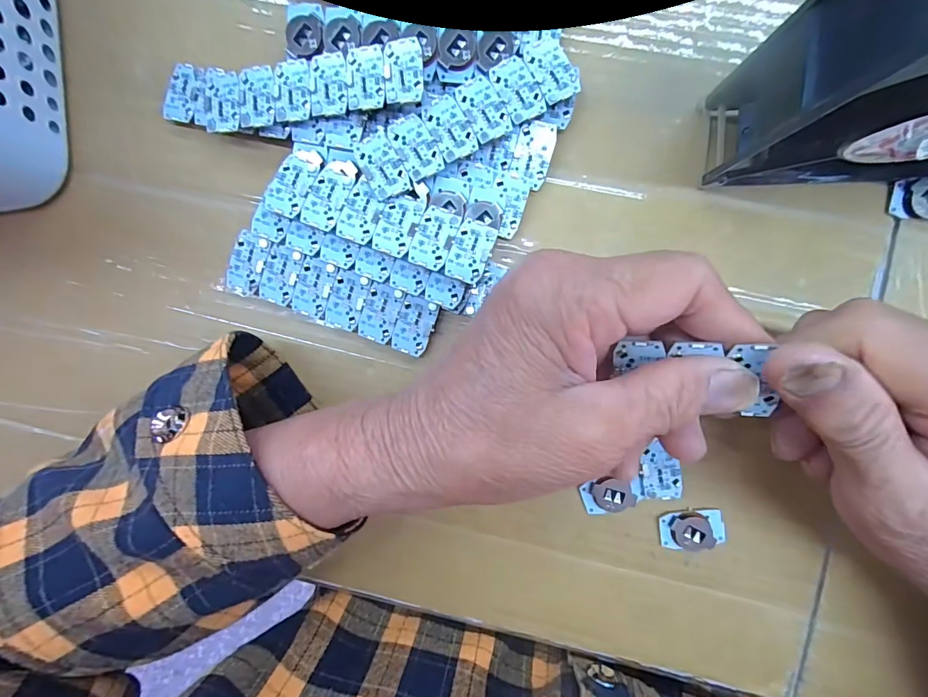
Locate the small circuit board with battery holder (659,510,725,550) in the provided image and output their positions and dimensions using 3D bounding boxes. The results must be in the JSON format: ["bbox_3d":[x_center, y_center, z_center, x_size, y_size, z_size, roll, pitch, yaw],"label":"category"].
[{"bbox_3d":[0.110,0.087,0.203,0.029,0.006,0.017,-6,90,5],"label":"small circuit board with battery holder"}]

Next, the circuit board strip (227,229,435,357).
[{"bbox_3d":[-0.066,-0.026,0.213,0.106,0.007,0.028,21,92,4],"label":"circuit board strip"}]

